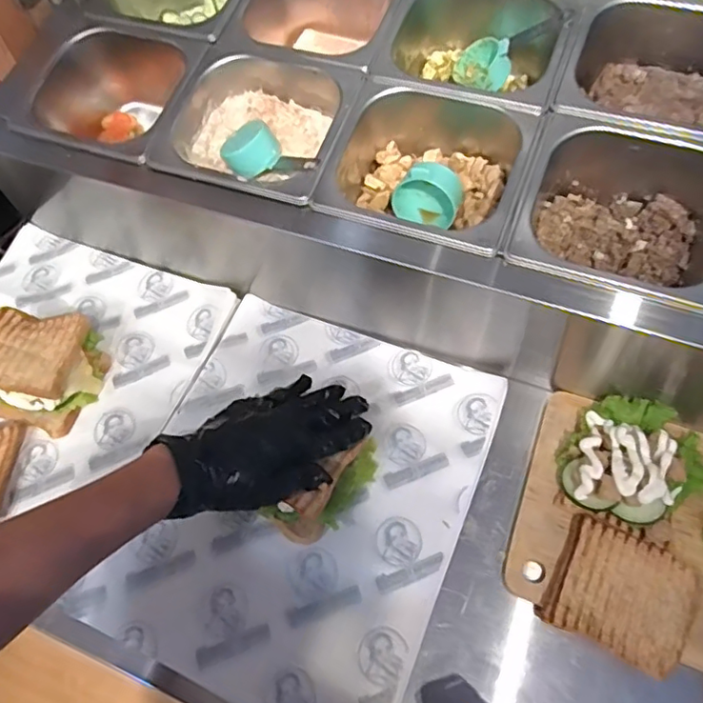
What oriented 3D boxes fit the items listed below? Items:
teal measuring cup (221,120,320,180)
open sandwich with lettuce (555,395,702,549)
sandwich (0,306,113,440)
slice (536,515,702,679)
[{"bbox_3d":[-0.078,-0.196,0.571,0.121,0.036,0.050,22,66,15],"label":"teal measuring cup"},{"bbox_3d":[0.251,0.096,0.507,0.119,0.050,0.114,25,66,16],"label":"open sandwich with lettuce"},{"bbox_3d":[-0.320,0.015,0.595,0.108,0.065,0.114,14,64,11],"label":"sandwich"},{"bbox_3d":[0.219,0.198,0.473,0.103,0.021,0.093,24,66,16],"label":"slice"}]

